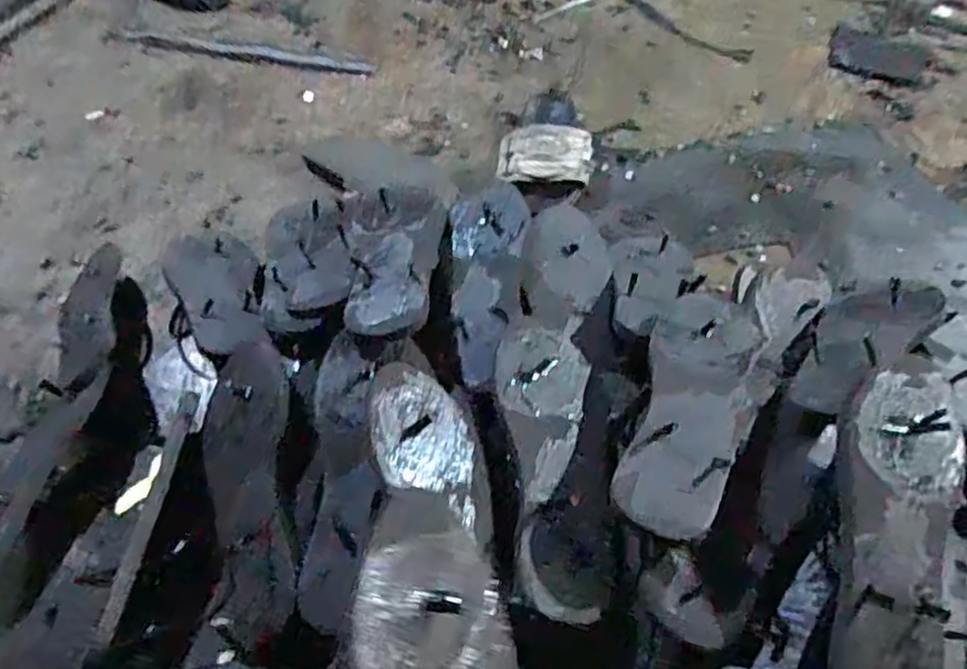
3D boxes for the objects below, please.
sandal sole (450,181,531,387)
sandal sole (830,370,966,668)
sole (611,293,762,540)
[{"bbox_3d":[-0.001,-0.062,0.657,0.070,0.026,0.224,5,53,7],"label":"sandal sole"},{"bbox_3d":[0.268,0.129,0.454,0.082,0.033,0.212,12,73,10],"label":"sandal sole"},{"bbox_3d":[0.154,0.047,0.527,0.078,0.029,0.222,18,55,16],"label":"sole"}]

